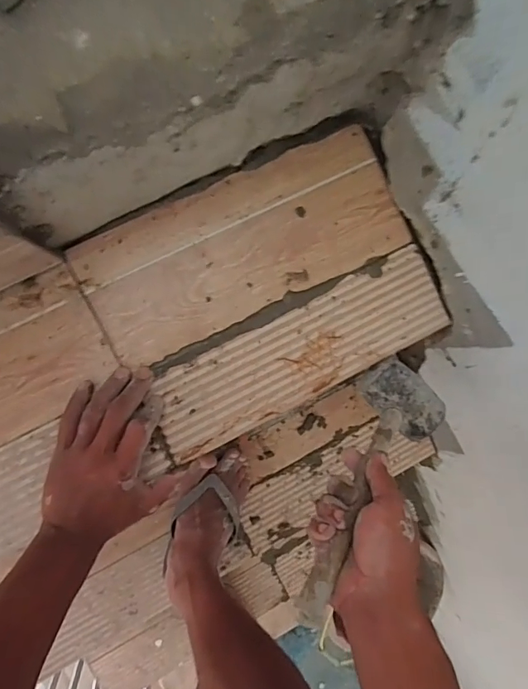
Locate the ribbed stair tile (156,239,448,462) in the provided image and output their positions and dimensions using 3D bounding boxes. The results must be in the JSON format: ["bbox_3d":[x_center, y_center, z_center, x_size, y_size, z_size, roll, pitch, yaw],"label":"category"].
[{"bbox_3d":[0.043,0.010,0.500,0.331,0.009,0.096,-28,96,-7],"label":"ribbed stair tile"}]

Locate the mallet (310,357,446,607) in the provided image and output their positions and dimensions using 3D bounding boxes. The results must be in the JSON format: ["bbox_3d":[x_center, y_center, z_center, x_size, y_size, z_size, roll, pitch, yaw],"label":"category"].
[{"bbox_3d":[0.101,0.122,0.426,0.088,0.048,0.276,47,44,-8],"label":"mallet"}]

